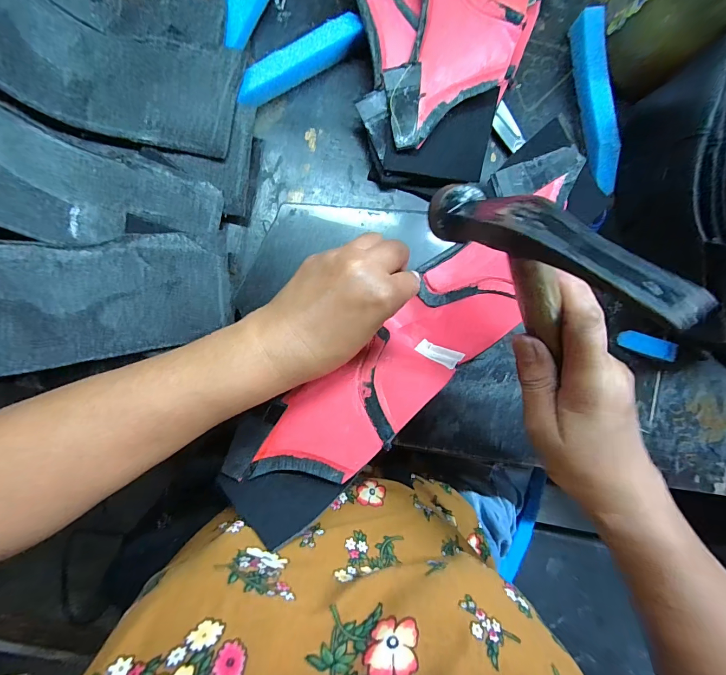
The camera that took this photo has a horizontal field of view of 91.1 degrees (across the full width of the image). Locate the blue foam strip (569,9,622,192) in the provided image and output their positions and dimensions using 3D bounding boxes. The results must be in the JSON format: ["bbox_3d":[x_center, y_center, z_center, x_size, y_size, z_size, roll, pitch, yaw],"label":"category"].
[{"bbox_3d":[0.228,-0.228,0.346,0.022,0.024,0.167,-9,89,-7],"label":"blue foam strip"}]

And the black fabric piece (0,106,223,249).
[{"bbox_3d":[-0.210,-0.113,0.260,0.195,0.041,0.090,8,87,-25],"label":"black fabric piece"}]

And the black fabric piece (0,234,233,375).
[{"bbox_3d":[-0.203,-0.029,0.266,0.184,0.025,0.090,-9,89,-20],"label":"black fabric piece"}]

